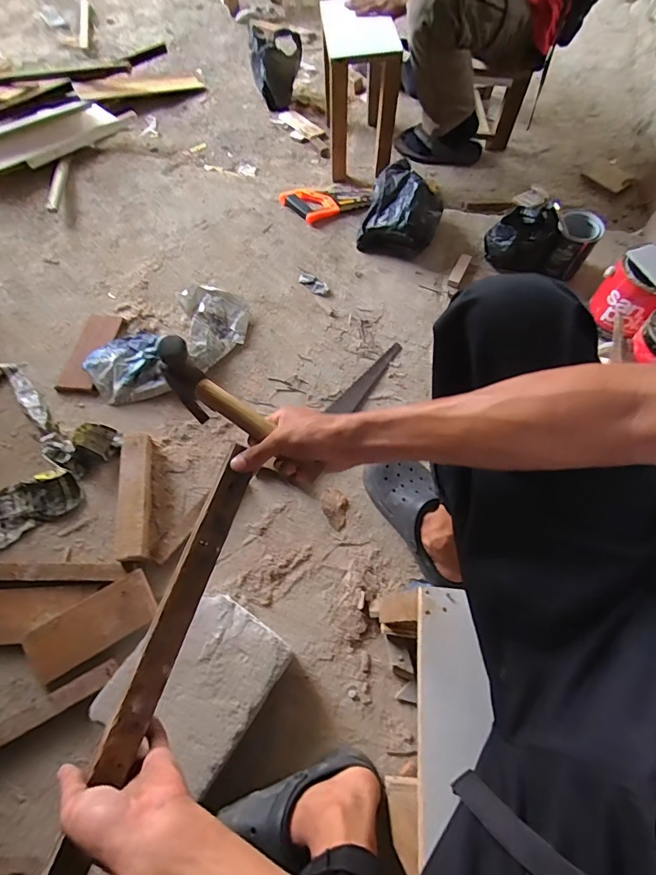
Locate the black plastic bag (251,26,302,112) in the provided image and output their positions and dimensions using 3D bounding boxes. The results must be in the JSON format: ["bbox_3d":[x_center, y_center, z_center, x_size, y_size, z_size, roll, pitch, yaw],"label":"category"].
[{"bbox_3d":[-0.157,-1.137,1.346,0.147,0.181,0.153,-7,65,-4],"label":"black plastic bag"}]

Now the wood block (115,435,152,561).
[{"bbox_3d":[-0.352,0.107,0.803,0.056,0.049,0.236,-7,65,-4],"label":"wood block"}]

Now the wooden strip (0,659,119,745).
[{"bbox_3d":[-0.485,0.442,0.647,0.348,0.015,0.032,-26,68,-13],"label":"wooden strip"}]

